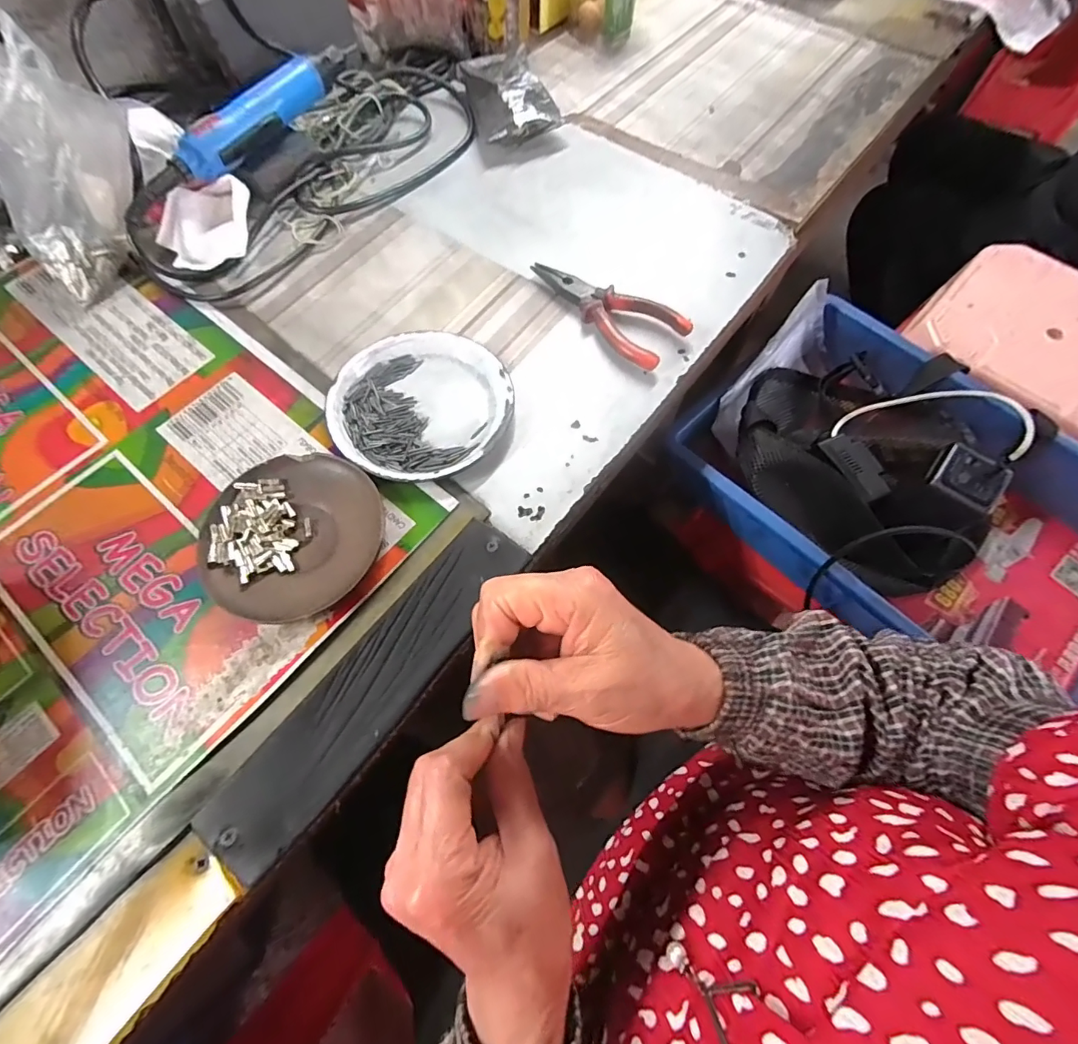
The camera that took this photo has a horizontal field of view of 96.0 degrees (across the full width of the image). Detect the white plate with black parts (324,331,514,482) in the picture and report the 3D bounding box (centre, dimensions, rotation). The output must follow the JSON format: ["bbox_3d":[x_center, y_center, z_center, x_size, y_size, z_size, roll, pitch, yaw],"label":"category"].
[{"bbox_3d":[-0.089,-0.089,0.367,0.129,0.015,0.131,1,66,-1],"label":"white plate with black parts"}]

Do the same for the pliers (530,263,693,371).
[{"bbox_3d":[0.051,-0.180,0.411,0.144,0.022,0.052,36,70,13],"label":"pliers"}]

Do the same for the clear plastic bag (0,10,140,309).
[{"bbox_3d":[-0.383,-0.278,0.382,0.089,0.133,0.120,32,69,12],"label":"clear plastic bag"}]

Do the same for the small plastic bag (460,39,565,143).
[{"bbox_3d":[-0.032,-0.458,0.521,0.088,0.039,0.134,-14,67,-7],"label":"small plastic bag"}]

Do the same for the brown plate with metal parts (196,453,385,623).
[{"bbox_3d":[-0.160,0.008,0.321,0.110,0.016,0.111,1,66,-1],"label":"brown plate with metal parts"}]

